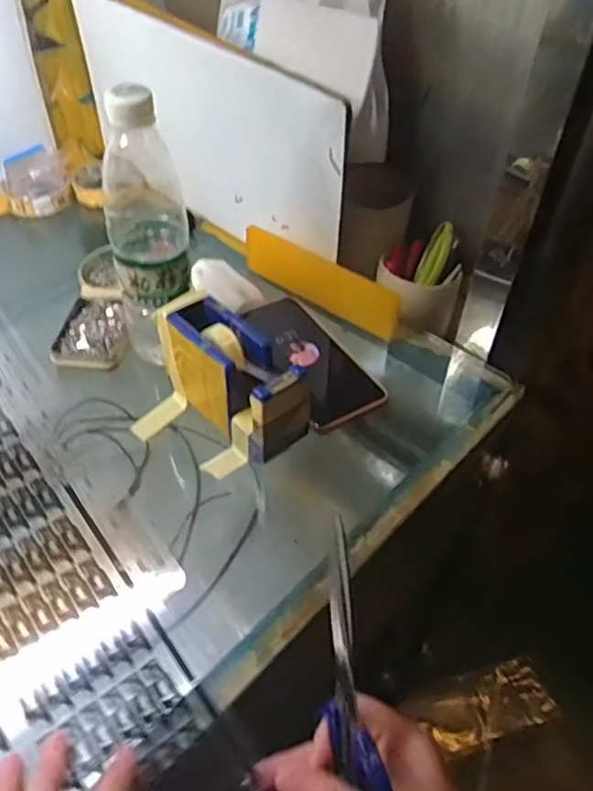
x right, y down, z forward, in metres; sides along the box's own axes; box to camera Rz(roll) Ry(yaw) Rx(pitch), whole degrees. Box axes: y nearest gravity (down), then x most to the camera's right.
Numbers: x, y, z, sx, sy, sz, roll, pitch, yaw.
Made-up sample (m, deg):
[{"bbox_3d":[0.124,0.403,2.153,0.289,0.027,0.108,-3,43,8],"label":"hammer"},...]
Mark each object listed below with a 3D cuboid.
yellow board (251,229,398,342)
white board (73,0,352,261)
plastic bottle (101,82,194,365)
[{"bbox_3d":[0.022,-0.114,0.613,0.184,0.057,0.010,33,41,25],"label":"yellow board"},{"bbox_3d":[-0.104,-0.279,0.651,0.013,0.184,0.404,-35,55,-29],"label":"white board"},{"bbox_3d":[-0.118,-0.126,0.494,0.063,0.214,0.071,-4,46,-4],"label":"plastic bottle"}]

